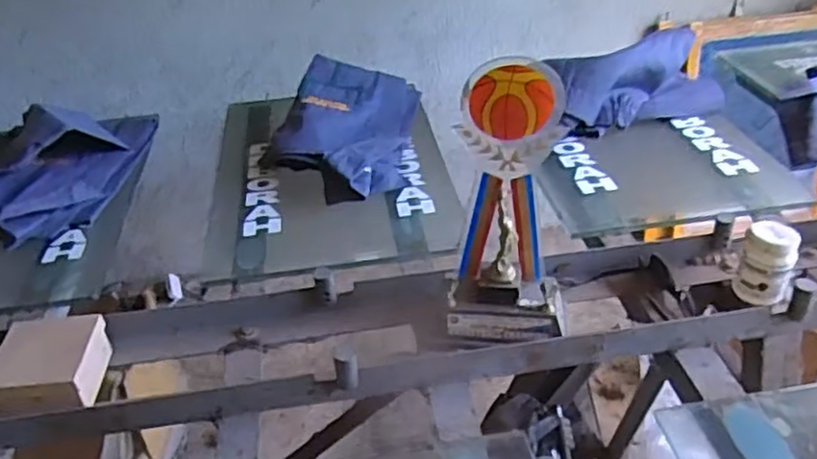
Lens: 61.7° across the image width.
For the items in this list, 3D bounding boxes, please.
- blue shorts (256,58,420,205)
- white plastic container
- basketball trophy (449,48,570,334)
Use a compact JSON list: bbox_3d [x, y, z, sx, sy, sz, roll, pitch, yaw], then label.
[{"bbox_3d":[-0.124,-0.202,1.286,0.266,0.081,0.476,0,35,5],"label":"blue shorts"},{"bbox_3d":[0.458,0.050,0.875,0.069,0.103,0.068,18,41,28],"label":"white plastic container"},{"bbox_3d":[0.109,-0.016,0.778,0.135,0.327,0.083,4,36,11],"label":"basketball trophy"}]

